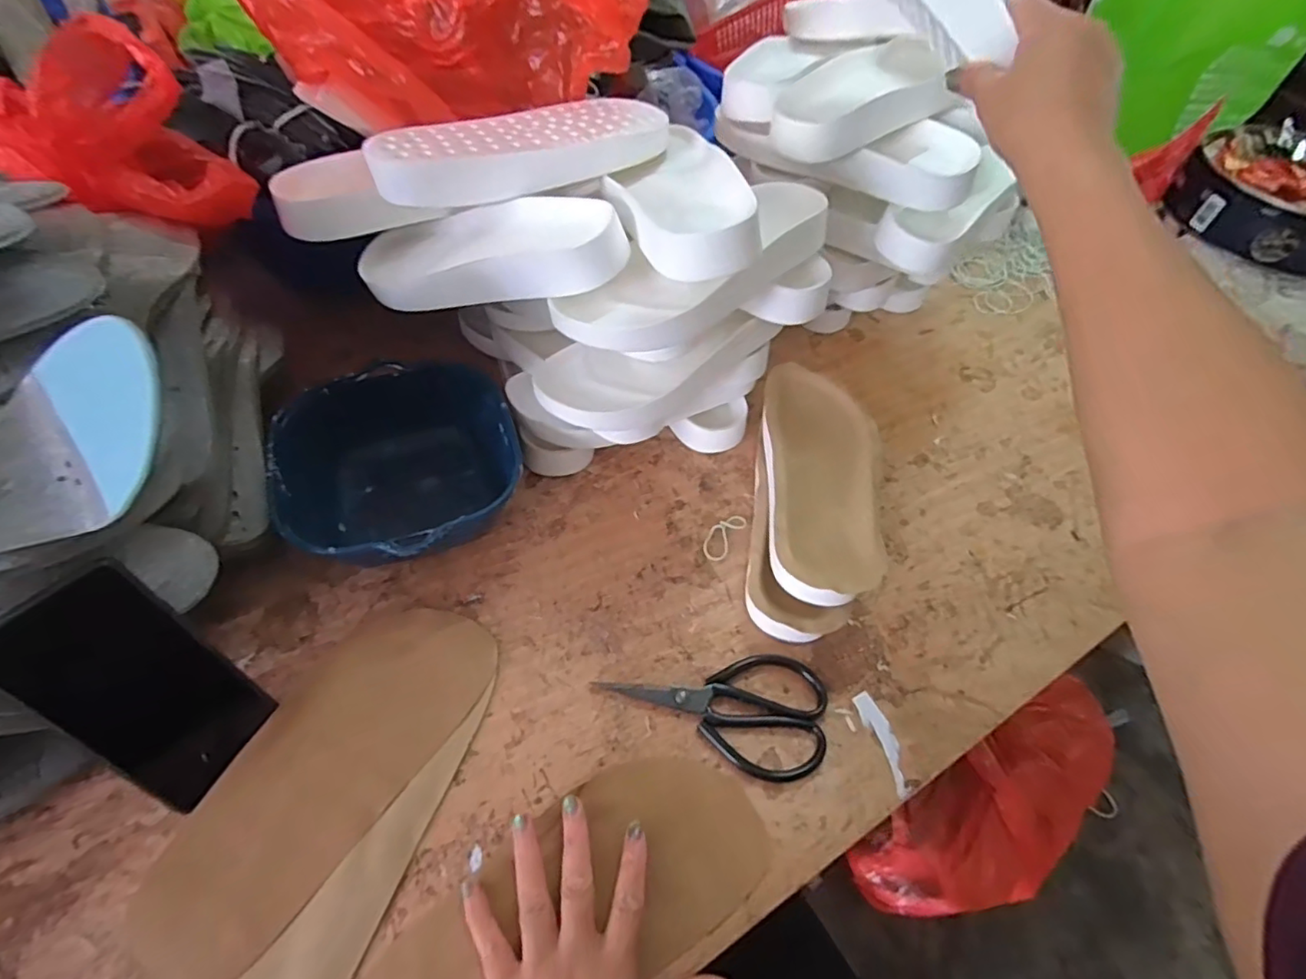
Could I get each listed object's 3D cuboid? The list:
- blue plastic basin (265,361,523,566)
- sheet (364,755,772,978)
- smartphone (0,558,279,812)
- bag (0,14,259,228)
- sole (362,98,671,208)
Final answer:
[{"bbox_3d":[-0.211,-0.013,0.513,0.182,0.074,0.195,-13,56,-15],"label":"blue plastic basin"},{"bbox_3d":[-0.049,0.259,0.375,0.257,0.008,0.107,-24,60,-21],"label":"sheet"},{"bbox_3d":[-0.304,0.119,0.361,0.008,0.151,0.074,8,43,41],"label":"smartphone"},{"bbox_3d":[-0.417,-0.259,0.434,0.203,0.101,0.098,-7,55,-9],"label":"bag"},{"bbox_3d":[-0.097,-0.272,0.478,0.236,0.031,0.097,-16,57,-15],"label":"sole"}]

